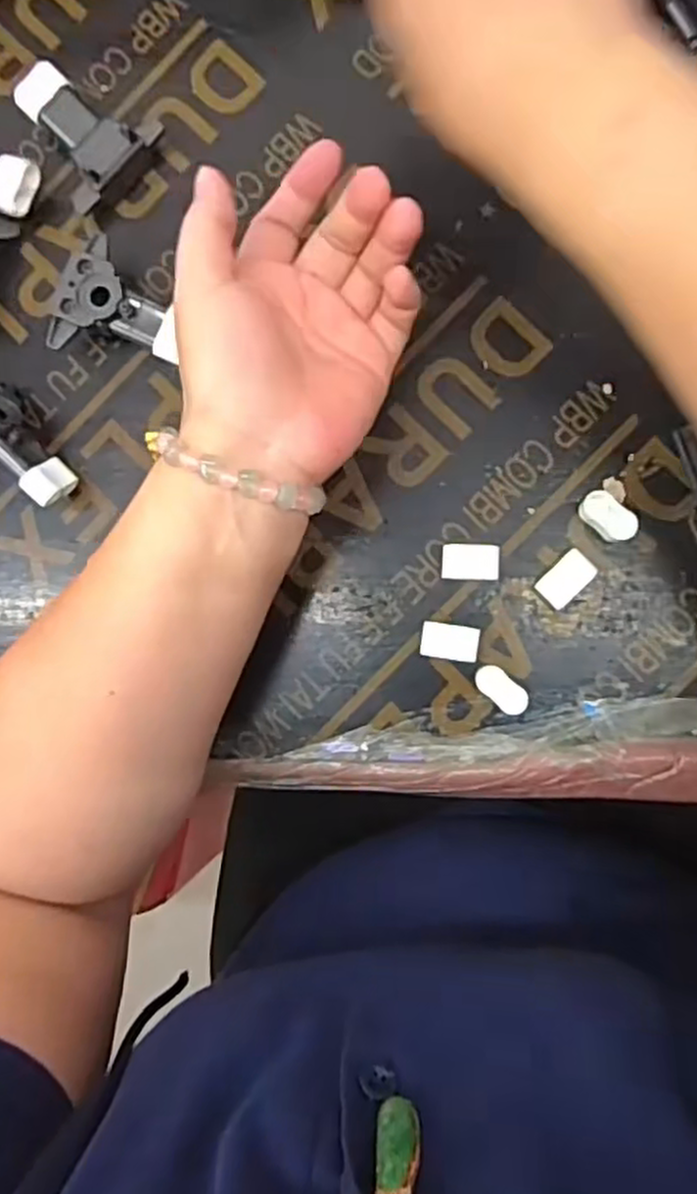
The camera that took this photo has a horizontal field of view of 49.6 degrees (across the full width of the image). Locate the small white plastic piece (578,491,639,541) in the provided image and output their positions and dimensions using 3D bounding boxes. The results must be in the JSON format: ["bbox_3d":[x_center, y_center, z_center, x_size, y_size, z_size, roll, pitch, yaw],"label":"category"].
[{"bbox_3d":[0.119,-0.037,0.345,0.026,0.014,0.015,41,92,5],"label":"small white plastic piece"}]

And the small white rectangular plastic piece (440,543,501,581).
[{"bbox_3d":[0.057,-0.016,0.354,0.026,0.006,0.017,4,89,5],"label":"small white rectangular plastic piece"}]

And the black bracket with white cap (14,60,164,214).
[{"bbox_3d":[-0.132,-0.236,0.379,0.055,0.021,0.066,-40,85,3],"label":"black bracket with white cap"}]

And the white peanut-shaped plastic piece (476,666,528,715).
[{"bbox_3d":[0.070,0.042,0.347,0.026,0.015,0.013,39,92,5],"label":"white peanut-shaped plastic piece"}]

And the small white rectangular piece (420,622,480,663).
[{"bbox_3d":[0.047,0.021,0.354,0.026,0.007,0.017,8,89,5],"label":"small white rectangular piece"}]

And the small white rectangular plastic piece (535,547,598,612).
[{"bbox_3d":[0.100,-0.008,0.348,0.018,0.009,0.026,43,92,5],"label":"small white rectangular plastic piece"}]

